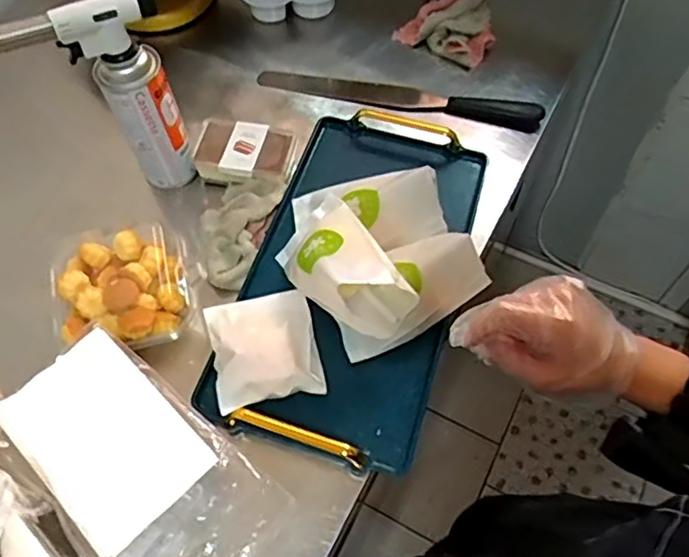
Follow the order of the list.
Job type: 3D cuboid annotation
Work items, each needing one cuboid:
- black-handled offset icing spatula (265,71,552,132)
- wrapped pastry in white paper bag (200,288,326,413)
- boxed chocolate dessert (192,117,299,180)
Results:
[{"bbox_3d":[0.068,-0.239,0.801,0.370,0.027,0.041,14,61,10],"label":"black-handled offset icing spatula"},{"bbox_3d":[-0.078,0.065,0.591,0.099,0.034,0.114,-14,60,-6],"label":"wrapped pastry in white paper bag"},{"bbox_3d":[-0.118,-0.150,0.714,0.108,0.036,0.071,9,60,7],"label":"boxed chocolate dessert"}]

